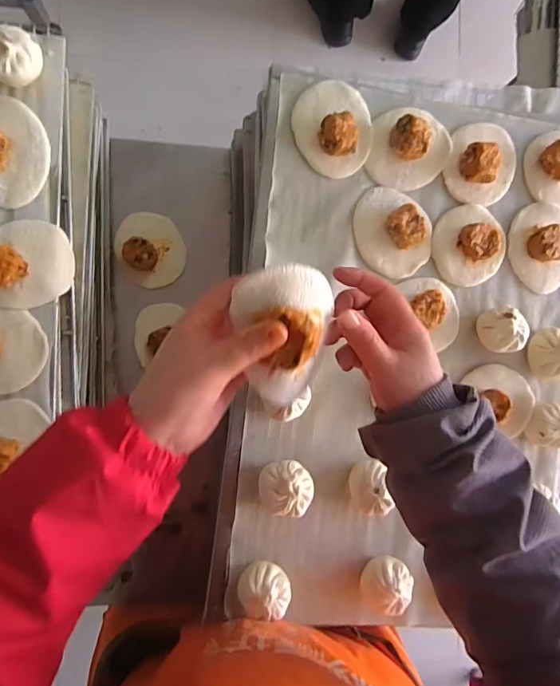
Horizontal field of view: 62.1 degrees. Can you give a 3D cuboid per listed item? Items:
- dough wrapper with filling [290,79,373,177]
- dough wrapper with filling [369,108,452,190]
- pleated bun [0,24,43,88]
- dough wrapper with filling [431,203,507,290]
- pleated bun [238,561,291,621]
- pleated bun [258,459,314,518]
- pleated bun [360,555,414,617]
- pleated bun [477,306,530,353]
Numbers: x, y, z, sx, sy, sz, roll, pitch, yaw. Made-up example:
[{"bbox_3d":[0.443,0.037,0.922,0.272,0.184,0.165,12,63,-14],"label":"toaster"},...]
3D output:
[{"bbox_3d":[0.059,-0.235,0.497,0.087,0.035,0.104,-16,93,-9],"label":"dough wrapper with filling"},{"bbox_3d":[0.148,-0.218,0.511,0.098,0.036,0.087,-2,90,-9],"label":"dough wrapper with filling"},{"bbox_3d":[-0.270,-0.291,0.467,0.052,0.036,0.054,0,90,-9],"label":"pleated bun"},{"bbox_3d":[0.217,-0.112,0.523,0.086,0.025,0.088,0,90,-9],"label":"dough wrapper with filling"},{"bbox_3d":[-0.016,0.256,0.478,0.053,0.040,0.053,0,88,-8],"label":"pleated bun"},{"bbox_3d":[0.007,0.149,0.485,0.053,0.046,0.053,0,90,-9],"label":"pleated bun"},{"bbox_3d":[0.114,0.258,0.499,0.047,0.039,0.051,0,90,-9],"label":"pleated bun"},{"bbox_3d":[0.248,-0.013,0.519,0.042,0.039,0.054,-14,92,-9],"label":"pleated bun"}]

